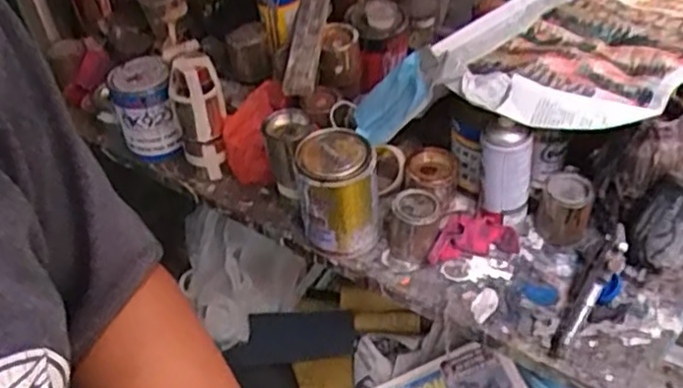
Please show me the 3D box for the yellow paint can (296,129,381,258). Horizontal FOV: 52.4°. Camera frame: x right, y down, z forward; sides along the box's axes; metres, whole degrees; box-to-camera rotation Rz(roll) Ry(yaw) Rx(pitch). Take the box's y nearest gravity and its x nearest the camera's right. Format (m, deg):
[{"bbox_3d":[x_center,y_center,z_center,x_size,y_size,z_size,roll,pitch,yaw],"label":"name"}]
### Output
[{"bbox_3d":[-0.002,0.002,0.912,0.096,0.144,0.091,-3,42,3],"label":"yellow paint can"}]

